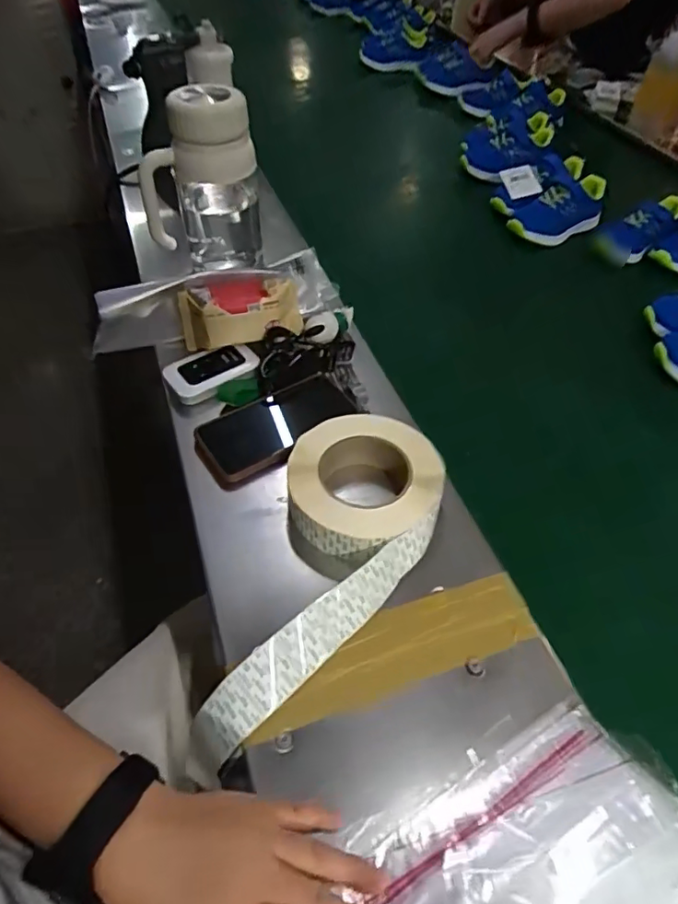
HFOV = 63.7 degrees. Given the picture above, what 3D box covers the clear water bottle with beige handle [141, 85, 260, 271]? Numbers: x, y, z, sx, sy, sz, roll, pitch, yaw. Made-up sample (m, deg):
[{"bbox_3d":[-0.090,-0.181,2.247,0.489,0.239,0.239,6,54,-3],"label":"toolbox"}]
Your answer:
[{"bbox_3d":[-0.169,-0.322,0.670,0.134,0.211,0.090,-10,51,-9],"label":"clear water bottle with beige handle"}]

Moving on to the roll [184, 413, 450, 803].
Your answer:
[{"bbox_3d":[-0.002,0.100,0.443,0.131,0.066,0.306,13,51,10],"label":"roll"}]

